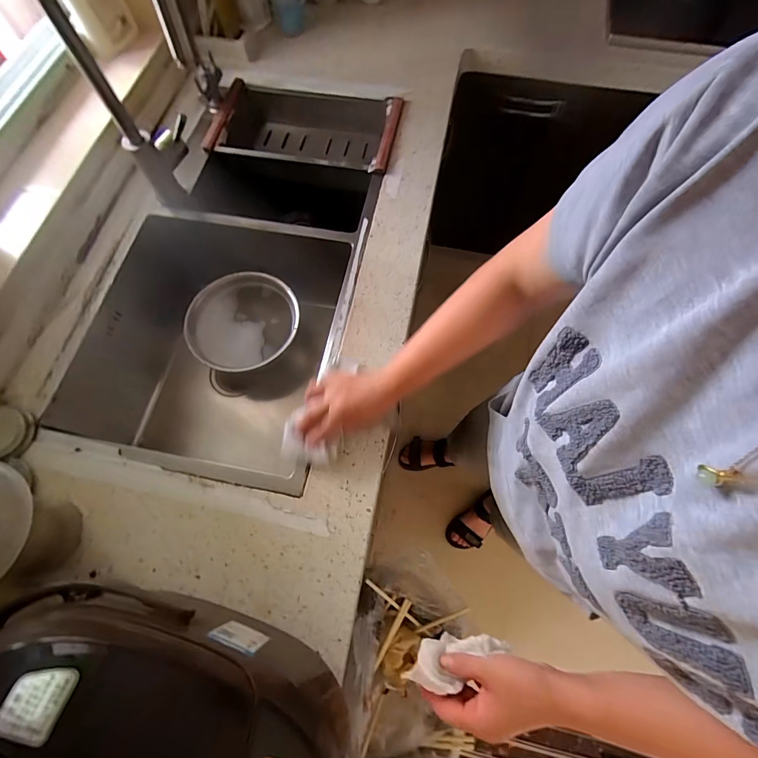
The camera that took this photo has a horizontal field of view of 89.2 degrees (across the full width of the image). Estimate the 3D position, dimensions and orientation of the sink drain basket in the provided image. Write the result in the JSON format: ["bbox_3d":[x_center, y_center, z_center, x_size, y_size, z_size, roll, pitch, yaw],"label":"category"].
[{"bbox_3d":[-0.161,-0.502,0.825,0.397,0.105,0.204,9,69,4],"label":"sink drain basket"}]

